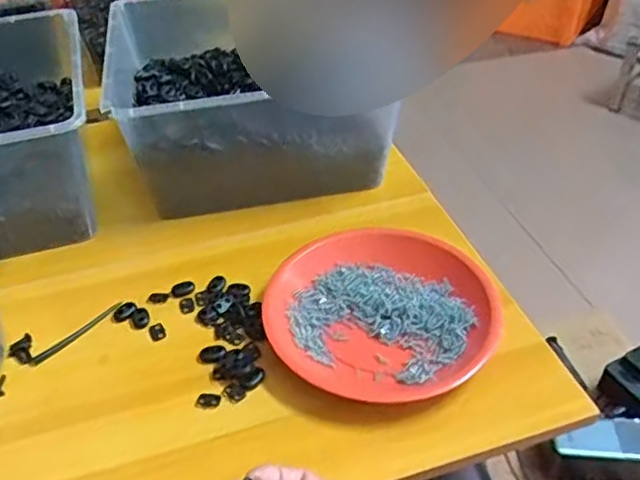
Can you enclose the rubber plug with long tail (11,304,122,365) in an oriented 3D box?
[{"bbox_3d":[-0.222,0.080,0.561,0.095,0.008,0.032,-29,47,-28],"label":"rubber plug with long tail"}]

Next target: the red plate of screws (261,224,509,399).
[{"bbox_3d":[0.053,0.057,0.551,0.193,0.034,0.165,0,40,2],"label":"red plate of screws"}]

